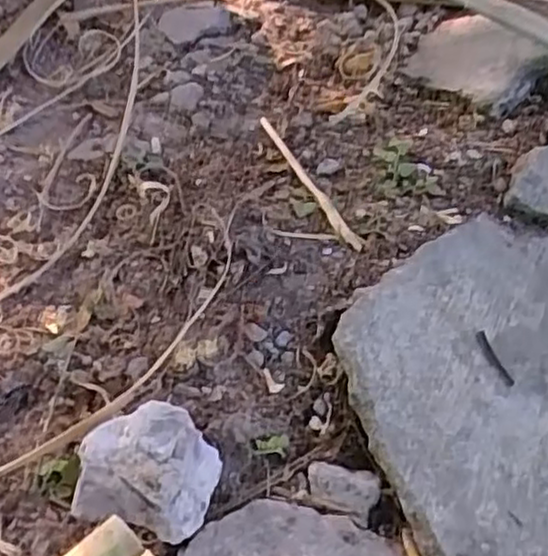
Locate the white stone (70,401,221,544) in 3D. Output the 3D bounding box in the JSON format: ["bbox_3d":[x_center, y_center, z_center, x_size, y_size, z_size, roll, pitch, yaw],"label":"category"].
[{"bbox_3d":[-0.092,0.138,0.526,0.099,0.040,0.087,14,56,12],"label":"white stone"}]

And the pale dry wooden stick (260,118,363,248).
[{"bbox_3d":[0.031,-0.098,0.694,0.014,0.006,0.222,-17,45,-14],"label":"pale dry wooden stick"}]

